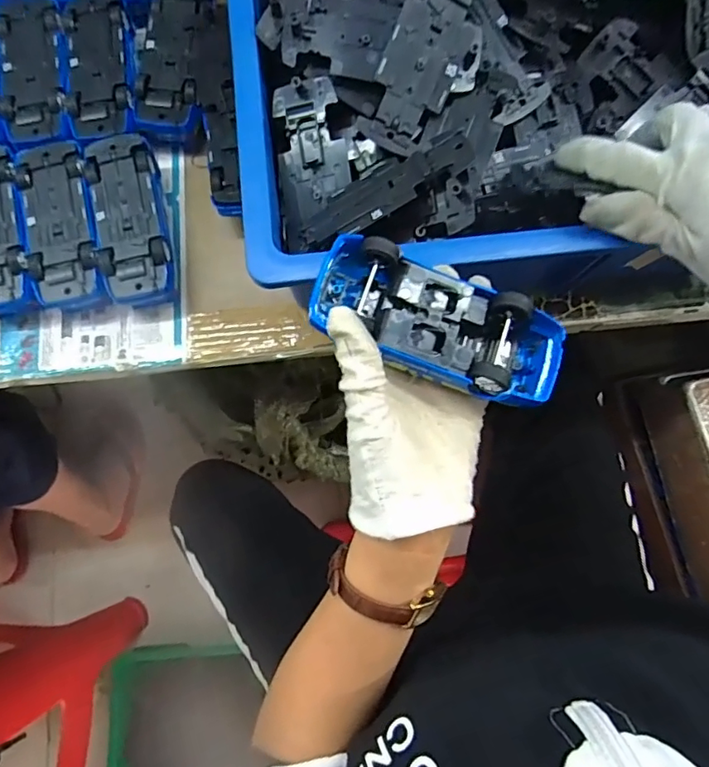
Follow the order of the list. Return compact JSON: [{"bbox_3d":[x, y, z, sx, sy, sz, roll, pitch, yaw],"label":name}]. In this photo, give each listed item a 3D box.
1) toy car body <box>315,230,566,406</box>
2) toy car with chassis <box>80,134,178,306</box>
[{"bbox_3d":[0.047,-0.030,0.273,0.136,0.029,0.055,22,78,-8],"label":"toy car body"},{"bbox_3d":[-0.172,-0.126,0.408,0.053,0.038,0.129,-14,77,-3],"label":"toy car with chassis"}]

